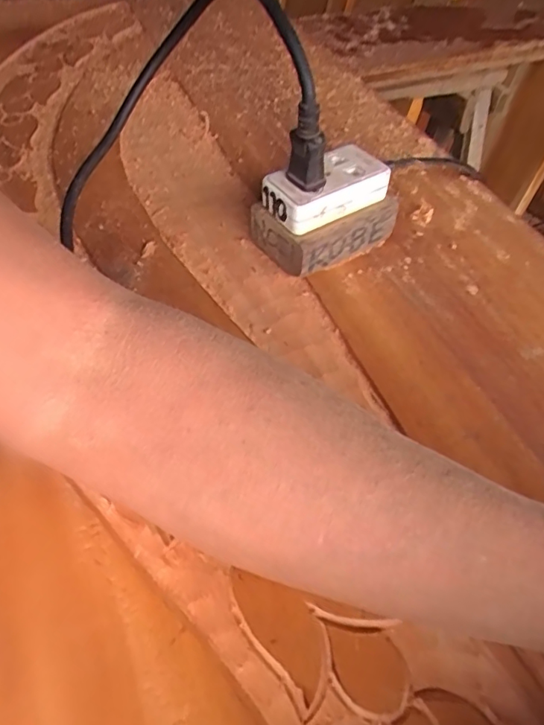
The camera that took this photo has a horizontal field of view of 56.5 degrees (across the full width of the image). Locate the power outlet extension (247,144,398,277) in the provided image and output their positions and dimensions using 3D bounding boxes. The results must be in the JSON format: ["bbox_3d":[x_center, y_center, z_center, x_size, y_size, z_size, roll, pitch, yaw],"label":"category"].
[{"bbox_3d":[0.035,-0.105,0.348,0.081,0.061,0.058,-27,56,-21],"label":"power outlet extension"}]

